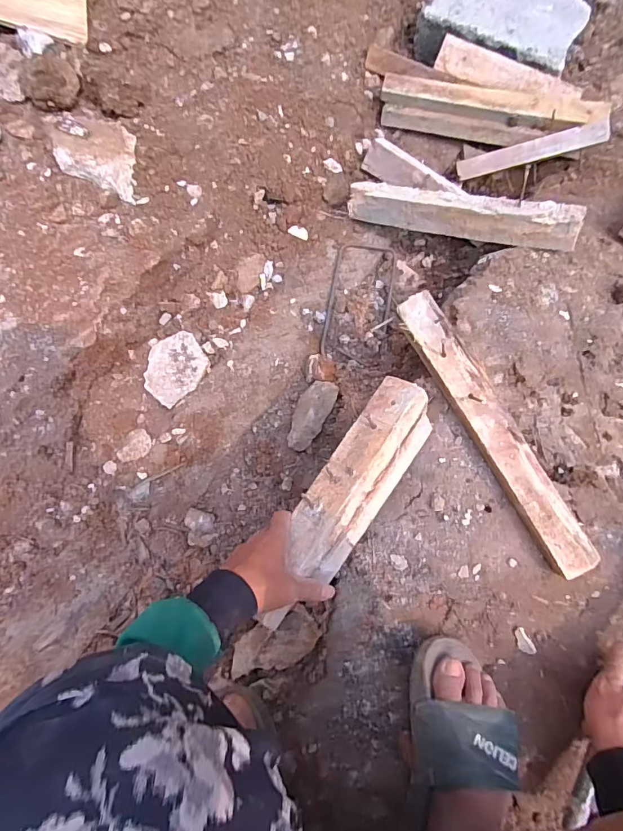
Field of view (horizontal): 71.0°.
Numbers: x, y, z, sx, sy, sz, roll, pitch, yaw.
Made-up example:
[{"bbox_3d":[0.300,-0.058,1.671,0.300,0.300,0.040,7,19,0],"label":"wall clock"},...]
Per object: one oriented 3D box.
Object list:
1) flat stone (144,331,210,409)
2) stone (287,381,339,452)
[{"bbox_3d":[-0.243,-0.084,0.778,0.117,0.008,0.101,-39,90,-7],"label":"flat stone"},{"bbox_3d":[-0.003,-0.001,0.740,0.061,0.071,0.127,25,79,7],"label":"stone"}]

